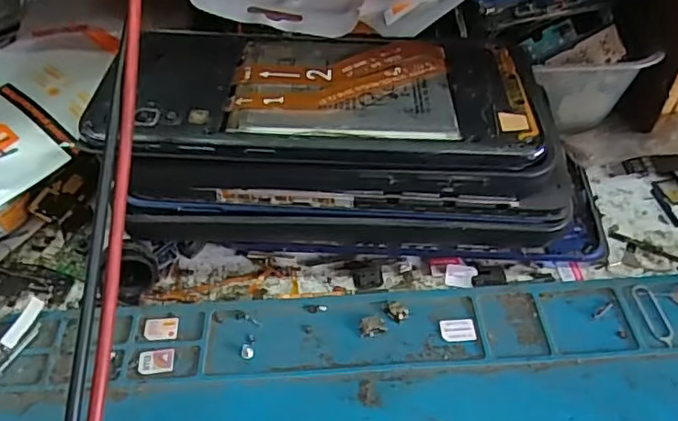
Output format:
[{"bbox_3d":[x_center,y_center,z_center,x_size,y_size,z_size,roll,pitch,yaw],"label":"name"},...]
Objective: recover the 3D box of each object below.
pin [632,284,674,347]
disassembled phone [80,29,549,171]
[{"bbox_3d":[0.118,0.039,0.216,0.009,0.004,0.026,-6,48,-1],"label":"pin"},{"bbox_3d":[-0.005,-0.043,0.212,0.154,0.009,0.068,3,47,0],"label":"disassembled phone"}]

